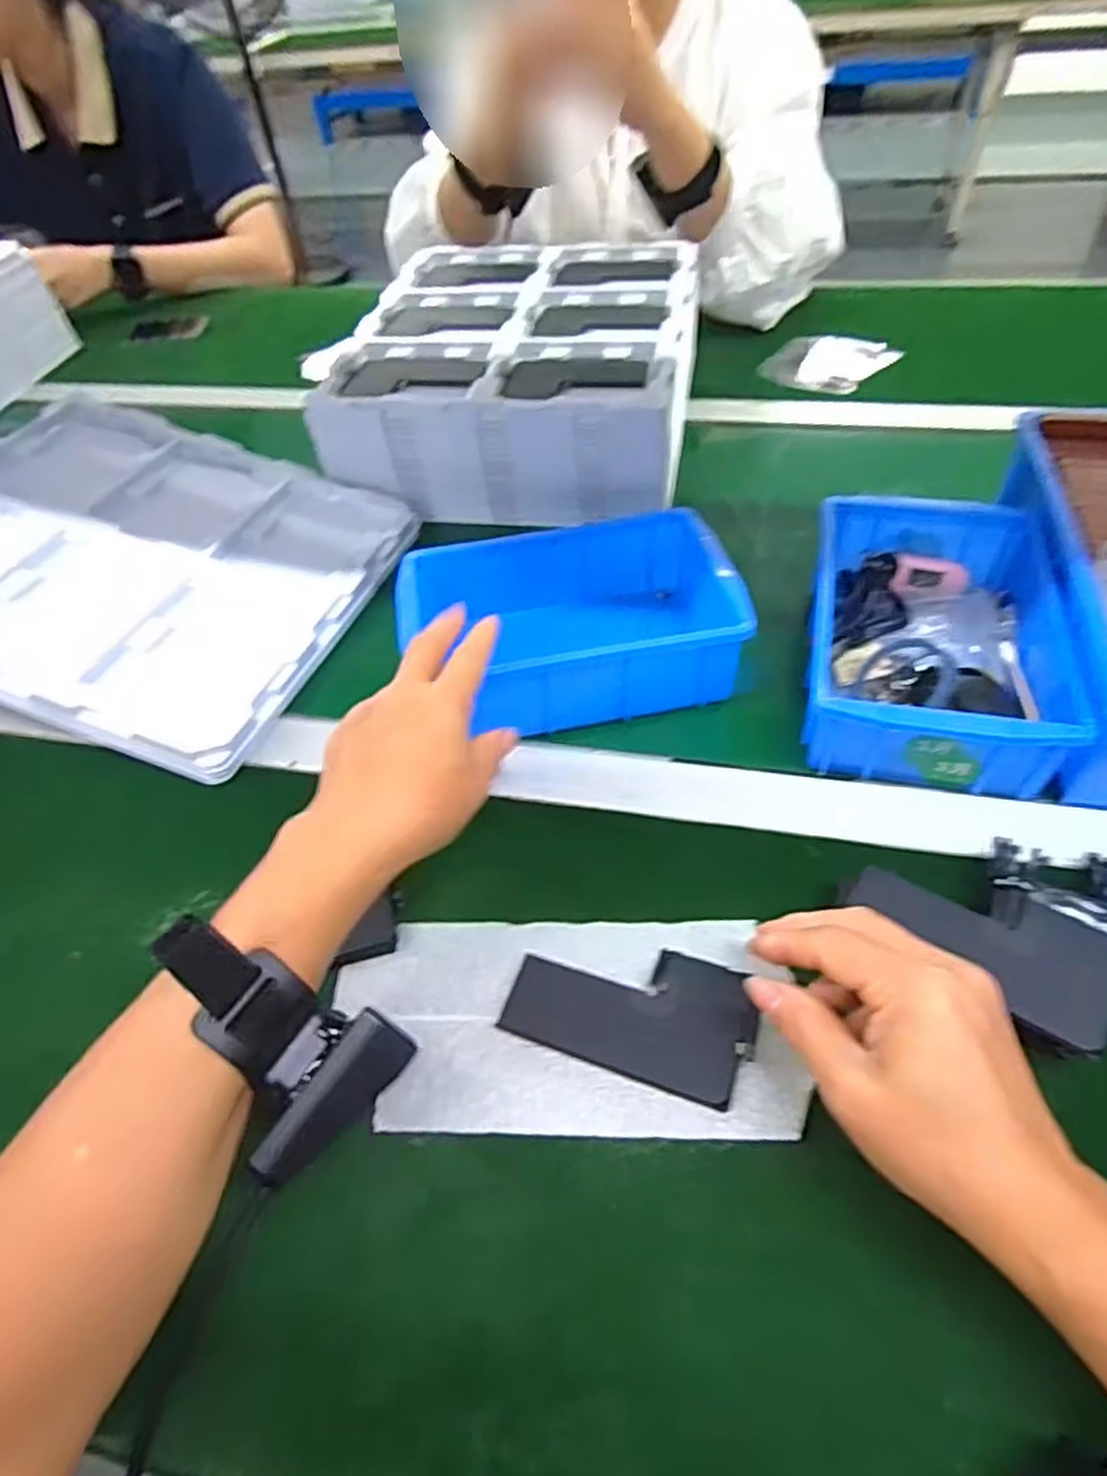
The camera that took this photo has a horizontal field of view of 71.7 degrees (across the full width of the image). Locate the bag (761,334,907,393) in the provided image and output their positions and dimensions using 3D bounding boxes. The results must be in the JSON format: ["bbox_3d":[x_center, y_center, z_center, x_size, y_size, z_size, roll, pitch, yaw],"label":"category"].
[{"bbox_3d":[0.278,-0.383,0.777,0.121,0.022,0.086,18,54,19],"label":"bag"}]

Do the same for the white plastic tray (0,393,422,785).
[{"bbox_3d":[-0.305,-0.133,0.560,0.330,0.020,0.289,21,51,4],"label":"white plastic tray"}]

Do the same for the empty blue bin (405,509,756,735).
[{"bbox_3d":[0.012,-0.072,0.496,0.201,0.063,0.131,-13,50,-6],"label":"empty blue bin"}]

